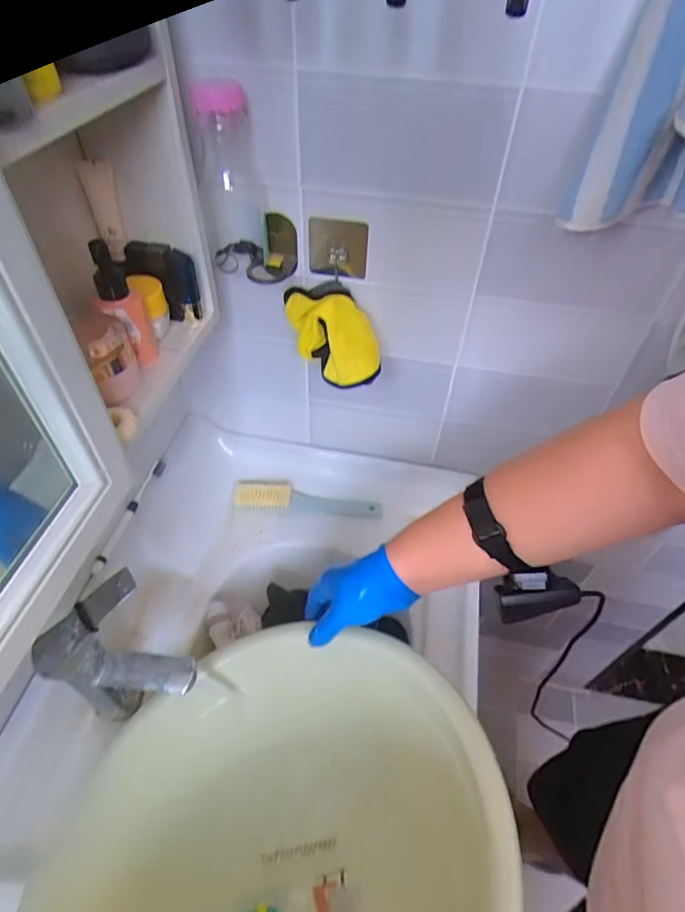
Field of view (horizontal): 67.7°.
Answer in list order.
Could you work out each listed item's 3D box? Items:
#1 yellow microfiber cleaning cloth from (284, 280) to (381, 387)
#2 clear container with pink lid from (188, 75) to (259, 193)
[{"bbox_3d":[-0.010,-0.153,0.637,0.112,0.097,0.085,-3,48,-5],"label":"yellow microfiber cleaning cloth"},{"bbox_3d":[-0.114,-0.299,0.490,0.062,0.095,0.050,-7,49,-8],"label":"clear container with pink lid"}]

